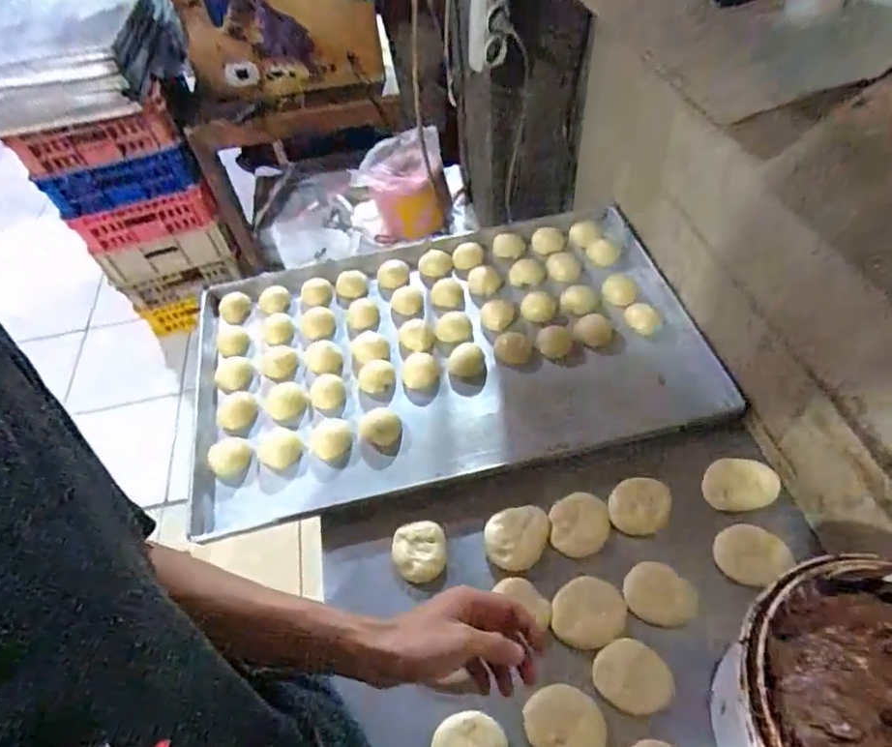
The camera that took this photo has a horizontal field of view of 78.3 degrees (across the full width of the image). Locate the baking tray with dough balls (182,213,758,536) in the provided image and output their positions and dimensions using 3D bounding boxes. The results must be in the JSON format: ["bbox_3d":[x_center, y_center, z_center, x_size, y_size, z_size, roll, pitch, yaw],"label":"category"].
[{"bbox_3d":[-0.010,-0.036,0.821,0.733,0.054,0.456,-11,52,-3],"label":"baking tray with dough balls"}]

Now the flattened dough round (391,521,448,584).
[{"bbox_3d":[-0.032,0.207,0.639,0.063,0.014,0.067,-3,52,4],"label":"flattened dough round"}]

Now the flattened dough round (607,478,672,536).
[{"bbox_3d":[0.230,0.157,0.650,0.067,0.007,0.072,-3,52,4],"label":"flattened dough round"}]

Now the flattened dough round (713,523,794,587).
[{"bbox_3d":[0.340,0.200,0.612,0.082,0.007,0.066,-29,55,-16],"label":"flattened dough round"}]

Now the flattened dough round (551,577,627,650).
[{"bbox_3d":[0.153,0.257,0.589,0.080,0.004,0.066,-23,54,-12],"label":"flattened dough round"}]

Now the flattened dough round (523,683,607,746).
[{"bbox_3d":[0.113,0.333,0.521,0.074,0.014,0.064,4,53,9],"label":"flattened dough round"}]

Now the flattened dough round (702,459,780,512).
[{"bbox_3d":[0.350,0.132,0.653,0.087,0.010,0.061,1,53,7],"label":"flattened dough round"}]

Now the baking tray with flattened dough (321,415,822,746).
[{"bbox_3d":[0.161,0.282,0.553,0.524,0.024,0.442,-13,52,-4],"label":"baking tray with flattened dough"}]

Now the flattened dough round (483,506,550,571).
[{"bbox_3d":[0.084,0.185,0.636,0.079,0.018,0.065,-33,57,-19],"label":"flattened dough round"}]

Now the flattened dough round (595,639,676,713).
[{"bbox_3d":[0.186,0.301,0.542,0.070,0.005,0.066,-3,52,4],"label":"flattened dough round"}]

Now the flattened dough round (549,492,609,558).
[{"bbox_3d":[0.156,0.178,0.649,0.064,0.010,0.079,28,60,24],"label":"flattened dough round"}]

